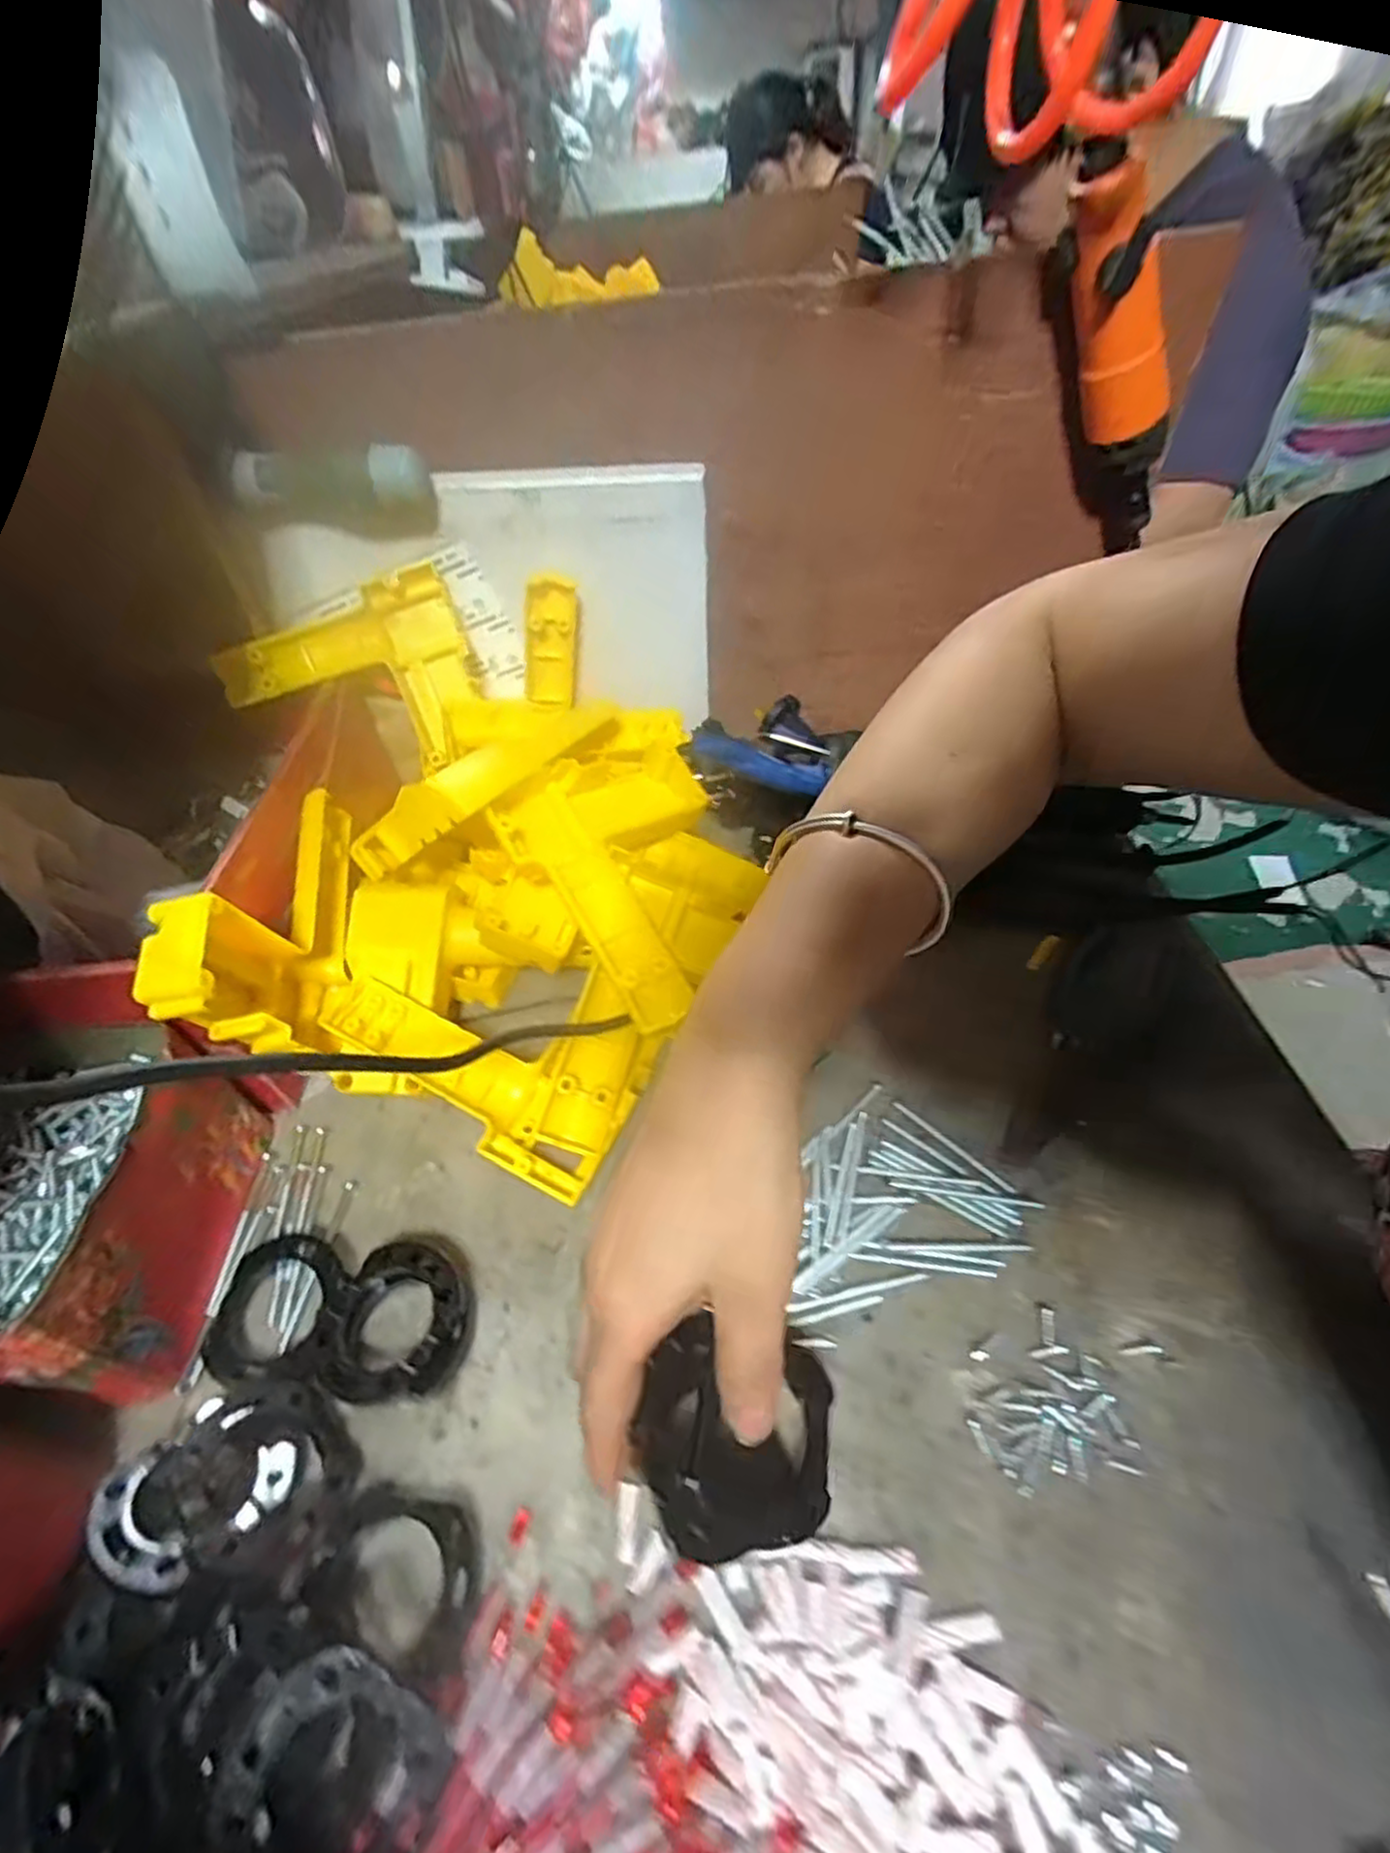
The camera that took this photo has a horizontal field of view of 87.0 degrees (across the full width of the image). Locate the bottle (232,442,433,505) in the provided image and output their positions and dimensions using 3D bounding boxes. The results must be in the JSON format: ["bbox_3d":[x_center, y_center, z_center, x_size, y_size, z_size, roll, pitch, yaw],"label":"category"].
[{"bbox_3d":[-0.202,-0.254,0.407,0.105,0.026,0.023,0,47,5],"label":"bottle"}]

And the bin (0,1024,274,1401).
[{"bbox_3d":[-0.302,0.108,0.306,0.181,0.076,0.134,0,47,5],"label":"bin"}]

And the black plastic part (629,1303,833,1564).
[{"bbox_3d":[0.014,0.169,0.242,0.063,0.028,0.061,8,50,4],"label":"black plastic part"}]

